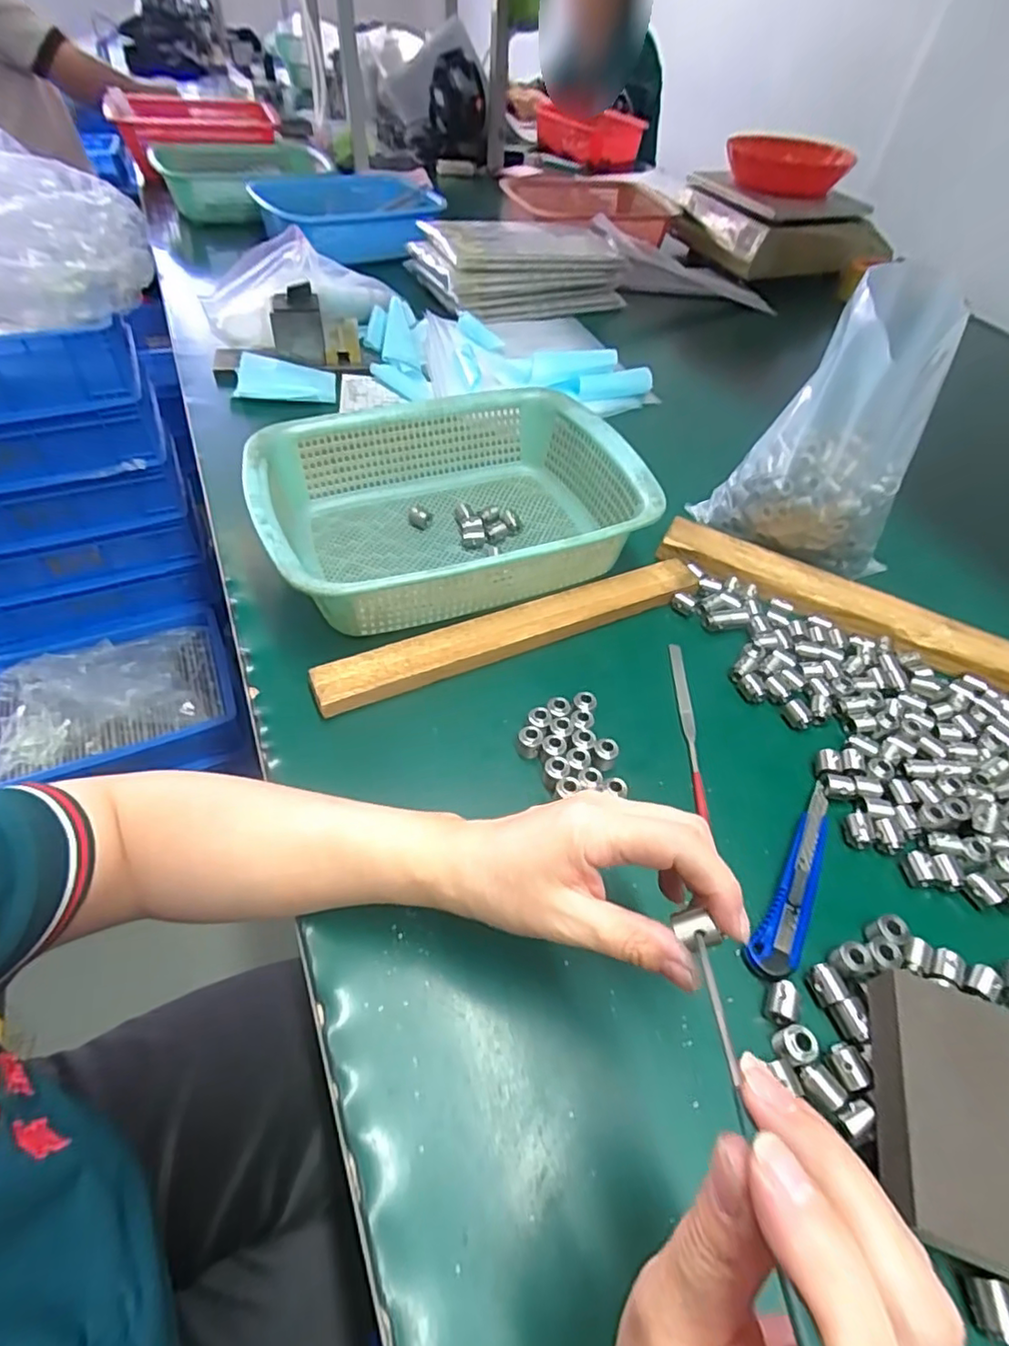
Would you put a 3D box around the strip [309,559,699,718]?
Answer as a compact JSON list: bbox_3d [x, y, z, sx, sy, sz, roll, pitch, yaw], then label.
[{"bbox_3d":[0.012,-0.035,0.453,0.308,0.016,0.034,-20,54,-19],"label":"strip"}]

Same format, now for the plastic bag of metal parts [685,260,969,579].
[{"bbox_3d":[0.263,-0.193,0.483,0.103,0.199,0.134,-21,55,-20],"label":"plastic bag of metal parts"}]

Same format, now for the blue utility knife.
[{"bbox_3d":[0.172,0.118,0.348,0.024,0.008,0.129,30,55,20],"label":"blue utility knife"}]

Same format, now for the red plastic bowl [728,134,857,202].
[{"bbox_3d":[0.479,-0.860,1.021,0.194,0.056,0.194,2,50,-2],"label":"red plastic bowl"}]

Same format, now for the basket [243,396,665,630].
[{"bbox_3d":[-0.043,-0.135,0.494,0.289,0.073,0.219,-15,53,-16],"label":"basket"}]

